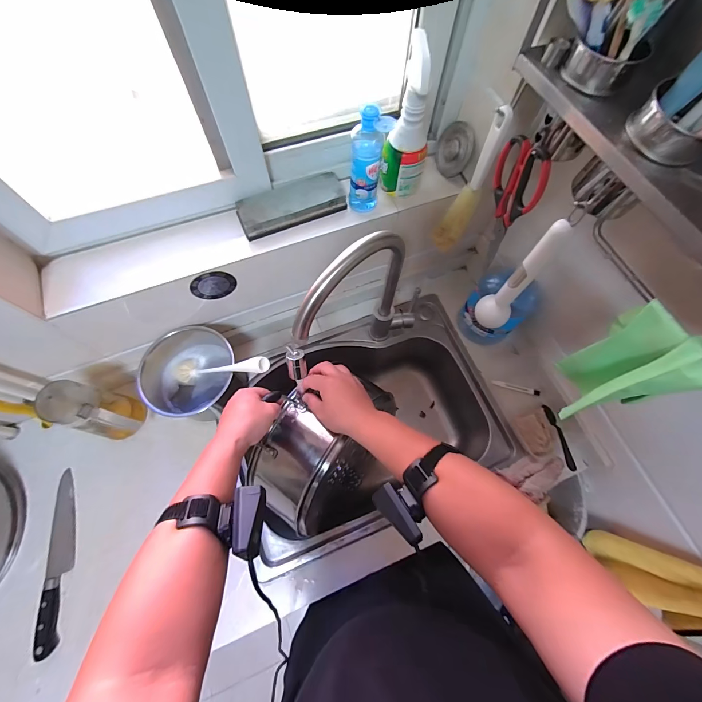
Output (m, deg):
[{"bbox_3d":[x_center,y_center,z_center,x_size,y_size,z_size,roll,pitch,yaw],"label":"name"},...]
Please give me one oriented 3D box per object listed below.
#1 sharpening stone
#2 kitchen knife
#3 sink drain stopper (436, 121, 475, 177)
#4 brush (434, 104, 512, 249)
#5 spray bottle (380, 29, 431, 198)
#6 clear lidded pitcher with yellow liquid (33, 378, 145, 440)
[{"bbox_3d":[-0.101,-0.254,0.557,0.180,0.033,0.073,-19,70,-8],"label":"sharpening stone"},{"bbox_3d":[-0.531,0.373,0.592,0.042,0.023,0.289,-10,69,-5],"label":"kitchen knife"},{"bbox_3d":[0.189,-0.372,0.592,0.020,0.078,0.083,-12,83,-36],"label":"sink drain stopper"},{"bbox_3d":[0.195,-0.273,0.544,0.048,0.262,0.044,17,69,5],"label":"brush"},{"bbox_3d":[0.090,-0.337,0.496,0.067,0.198,0.064,13,69,4],"label":"spray bottle"},{"bbox_3d":[-0.461,0.113,0.596,0.081,0.174,0.078,0,69,-1],"label":"clear lidded pitcher with yellow liquid"}]

